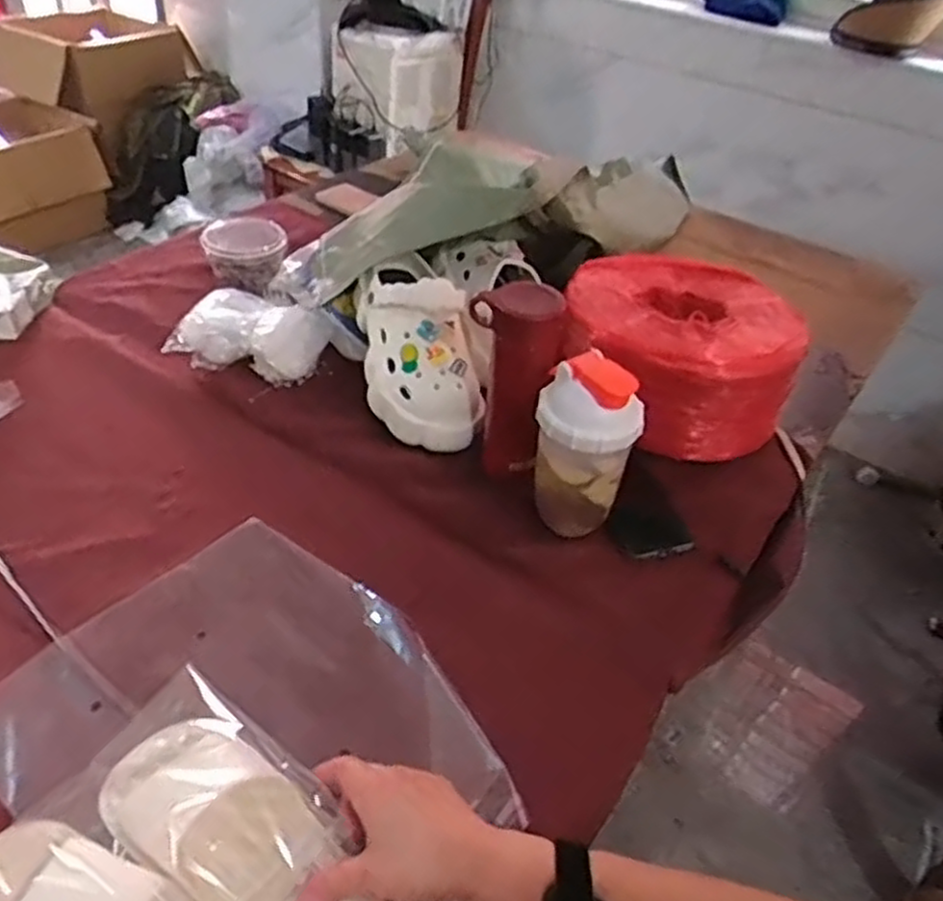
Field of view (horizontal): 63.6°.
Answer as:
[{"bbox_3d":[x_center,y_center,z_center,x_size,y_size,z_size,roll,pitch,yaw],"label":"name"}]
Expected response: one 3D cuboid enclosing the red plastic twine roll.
[{"bbox_3d":[0.249,-0.121,0.938,0.275,0.128,0.236,12,40,7],"label":"red plastic twine roll"}]

